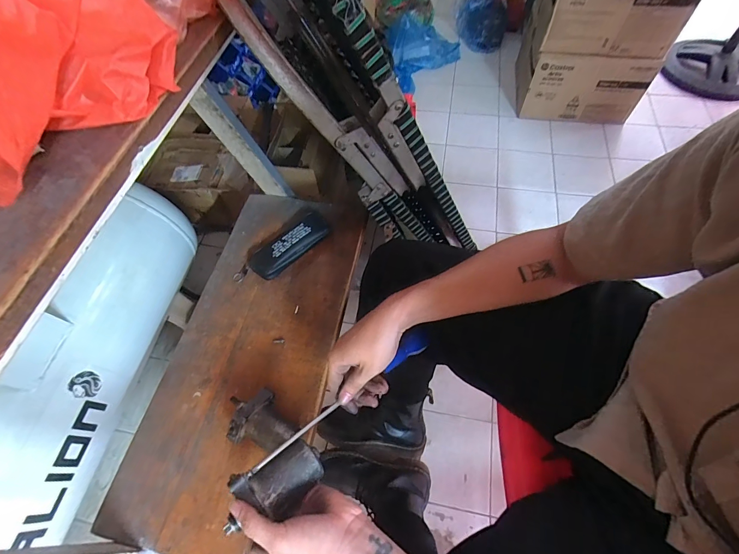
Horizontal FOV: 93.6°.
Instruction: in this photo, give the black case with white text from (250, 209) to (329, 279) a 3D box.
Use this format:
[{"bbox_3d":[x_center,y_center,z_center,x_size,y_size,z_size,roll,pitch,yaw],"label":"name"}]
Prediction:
[{"bbox_3d":[-0.159,-0.069,0.676,0.166,0.031,0.081,-40,65,-17],"label":"black case with white text"}]

